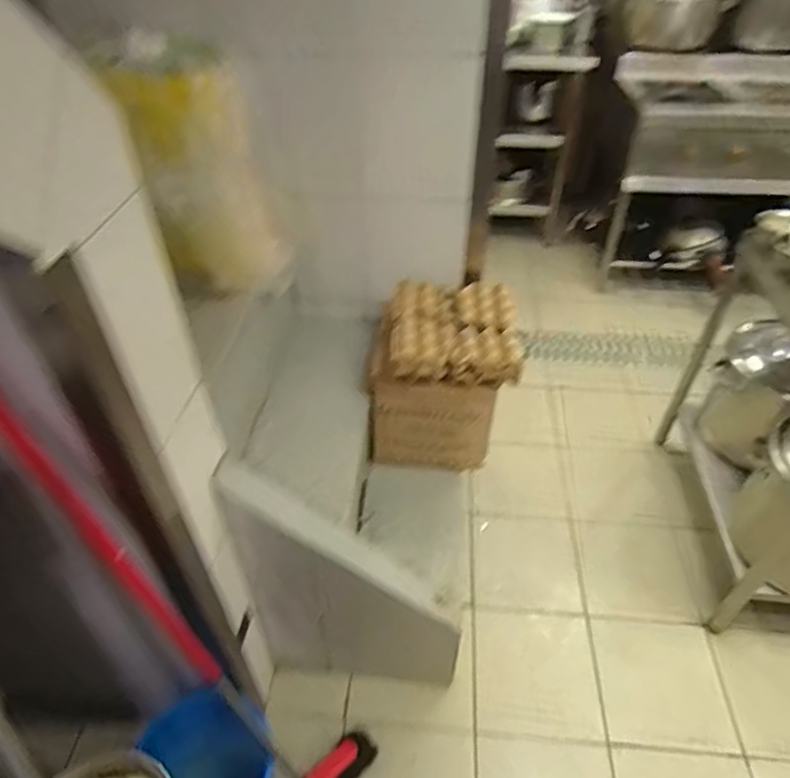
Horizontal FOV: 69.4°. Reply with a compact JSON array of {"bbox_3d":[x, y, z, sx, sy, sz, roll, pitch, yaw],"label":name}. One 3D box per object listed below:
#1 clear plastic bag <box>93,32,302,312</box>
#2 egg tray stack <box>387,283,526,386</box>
[{"bbox_3d":[-0.358,-0.407,1.116,0.279,0.491,0.094,-27,53,-29],"label":"clear plastic bag"},{"bbox_3d":[0.135,-0.141,1.355,0.293,0.076,0.293,2,44,-4],"label":"egg tray stack"}]

